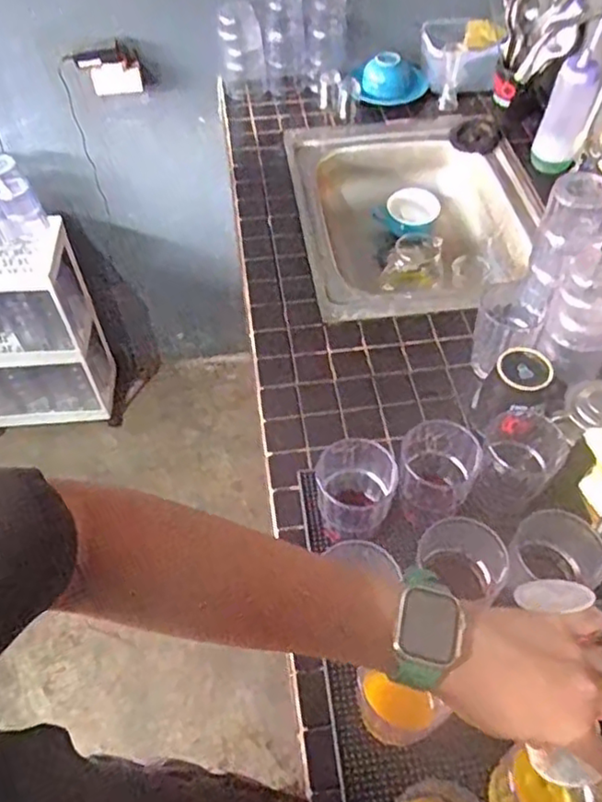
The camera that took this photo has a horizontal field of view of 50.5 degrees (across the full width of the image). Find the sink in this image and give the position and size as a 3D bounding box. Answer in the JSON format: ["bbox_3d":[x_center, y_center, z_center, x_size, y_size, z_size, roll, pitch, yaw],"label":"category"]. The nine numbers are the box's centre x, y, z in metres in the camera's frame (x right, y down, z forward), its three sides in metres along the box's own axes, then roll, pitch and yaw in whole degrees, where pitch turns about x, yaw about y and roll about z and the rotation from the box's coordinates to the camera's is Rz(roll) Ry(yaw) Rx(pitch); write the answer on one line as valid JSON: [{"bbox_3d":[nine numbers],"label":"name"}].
[{"bbox_3d":[0.207,-0.286,1.114,0.404,0.151,0.485,-6,54,-4],"label":"sink"}]

